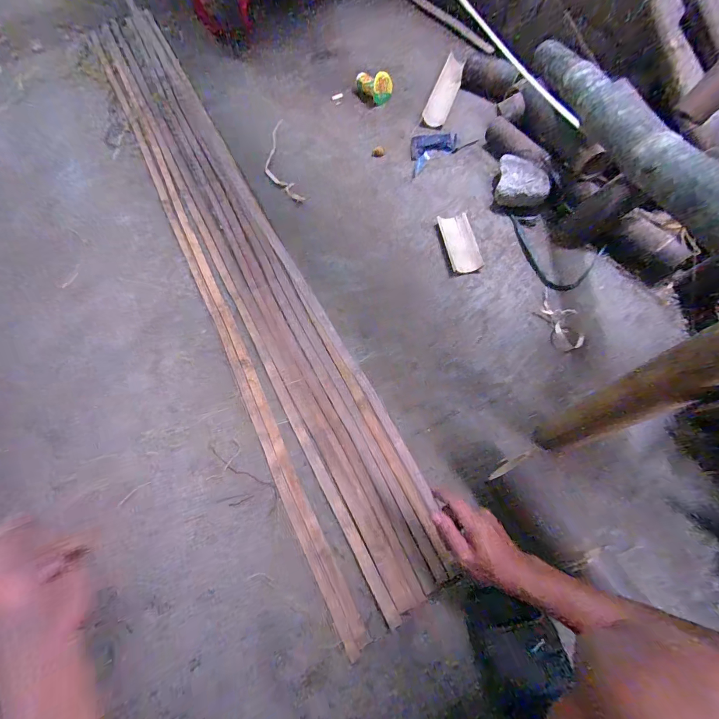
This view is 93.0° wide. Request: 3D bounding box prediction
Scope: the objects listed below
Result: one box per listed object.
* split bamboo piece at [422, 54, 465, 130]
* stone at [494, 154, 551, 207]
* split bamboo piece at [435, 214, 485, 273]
[{"bbox_3d":[0.246,-0.769,0.969,0.069,0.025,0.265,21,71,10],"label":"split bamboo piece"},{"bbox_3d":[0.370,-0.401,0.785,0.125,0.064,0.101,23,73,11],"label":"stone"},{"bbox_3d":[0.227,-0.264,0.771,0.066,0.022,0.147,-12,69,-2],"label":"split bamboo piece"}]

